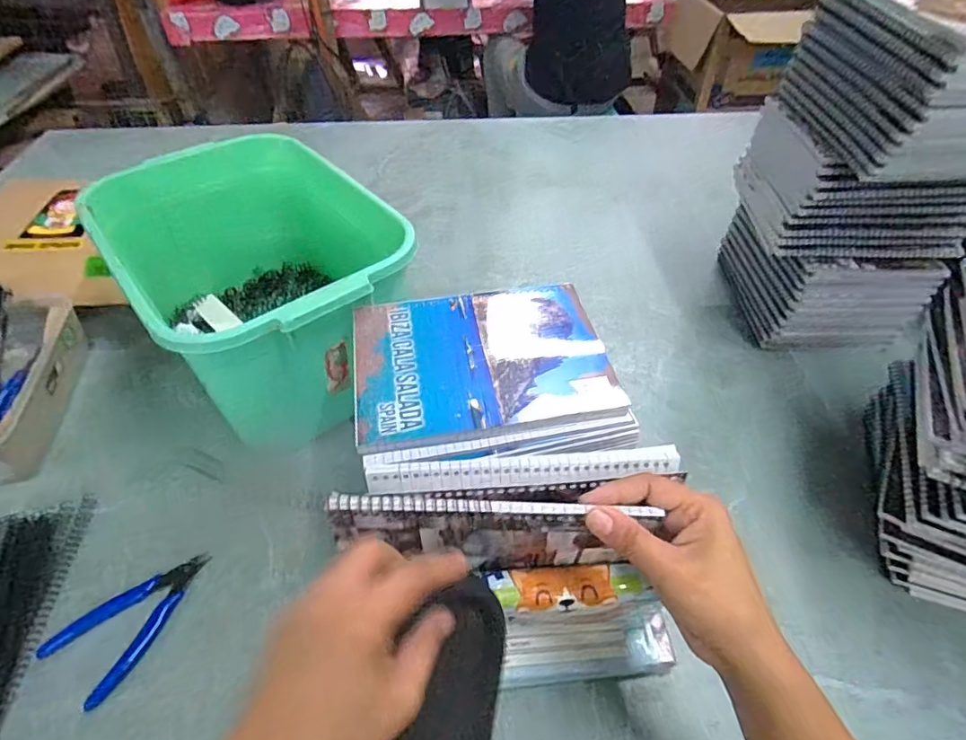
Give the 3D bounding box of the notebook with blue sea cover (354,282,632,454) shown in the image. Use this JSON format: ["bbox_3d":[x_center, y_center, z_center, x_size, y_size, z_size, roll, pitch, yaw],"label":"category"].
[{"bbox_3d":[-0.002,-0.012,0.410,0.192,0.012,0.144,-8,49,-7],"label":"notebook with blue sea cover"}]

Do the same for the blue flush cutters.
[{"bbox_3d":[-0.285,0.201,0.428,0.070,0.007,0.120,28,54,23],"label":"blue flush cutters"}]

